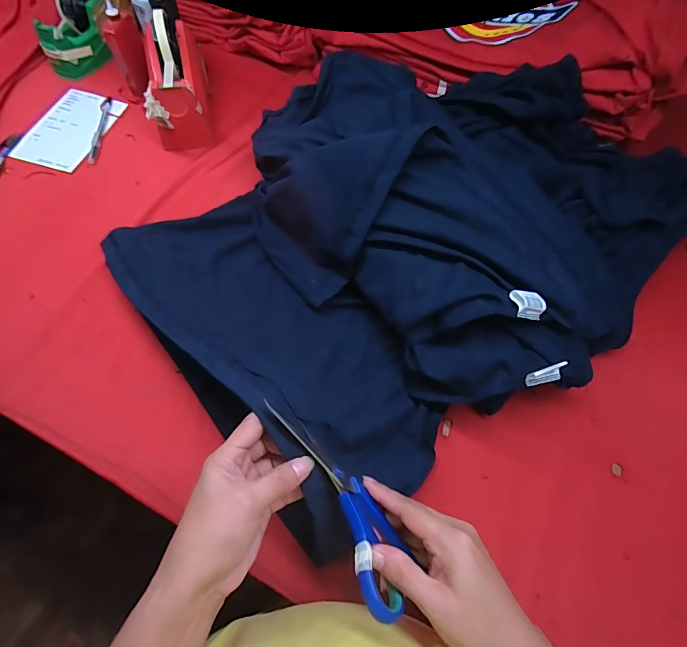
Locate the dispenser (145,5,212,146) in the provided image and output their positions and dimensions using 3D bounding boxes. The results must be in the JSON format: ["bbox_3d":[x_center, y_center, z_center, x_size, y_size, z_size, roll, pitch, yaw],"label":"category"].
[{"bbox_3d":[-0.252,-0.370,0.569,0.076,0.115,0.178,-8,65,-7],"label":"dispenser"}]

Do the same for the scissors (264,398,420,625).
[{"bbox_3d":[-0.006,0.126,0.280,0.009,0.067,0.164,-42,81,24],"label":"scissors"}]

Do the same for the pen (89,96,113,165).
[{"bbox_3d":[-0.380,-0.308,0.590,0.012,0.010,0.149,-4,66,-5],"label":"pen"}]

